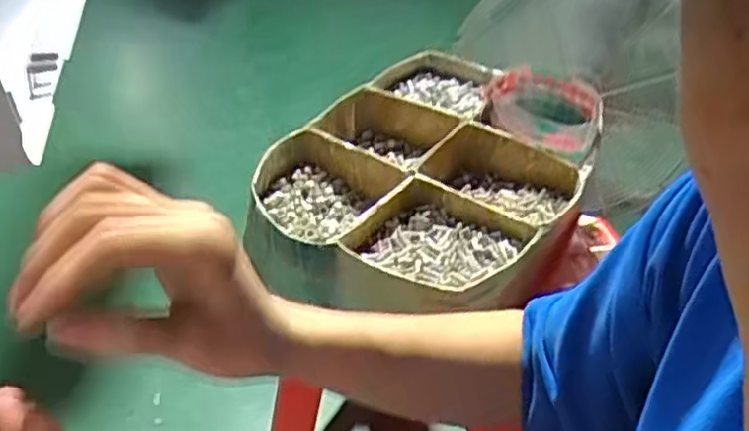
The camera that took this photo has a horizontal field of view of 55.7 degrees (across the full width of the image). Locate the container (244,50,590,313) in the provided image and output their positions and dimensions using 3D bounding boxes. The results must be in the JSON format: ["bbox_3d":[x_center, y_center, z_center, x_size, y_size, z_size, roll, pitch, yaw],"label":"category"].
[{"bbox_3d":[0.059,-0.043,0.734,0.277,0.087,0.409,25,43,24],"label":"container"}]

